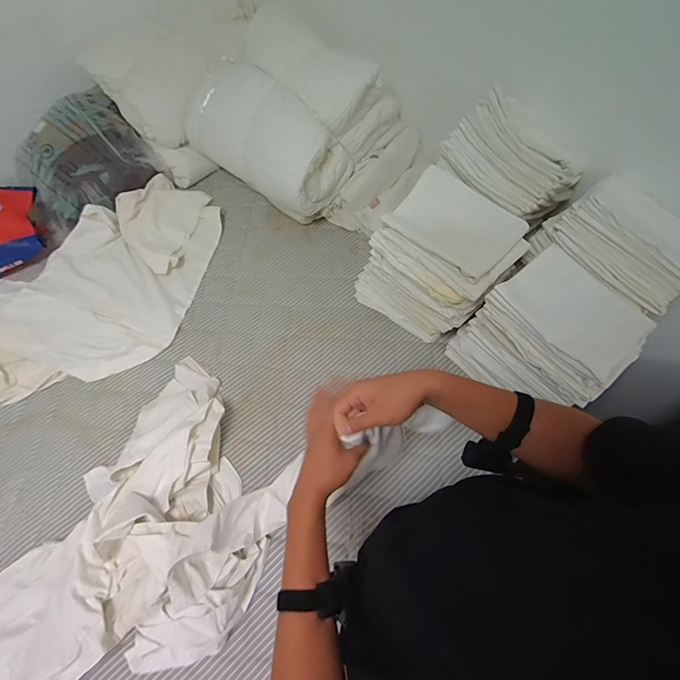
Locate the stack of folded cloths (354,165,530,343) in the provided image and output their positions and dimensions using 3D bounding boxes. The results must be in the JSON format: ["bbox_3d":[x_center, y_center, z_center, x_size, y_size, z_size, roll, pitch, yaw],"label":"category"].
[{"bbox_3d":[0.233,-0.193,0.962,0.348,0.365,0.211,34,69,18],"label":"stack of folded cloths"}]

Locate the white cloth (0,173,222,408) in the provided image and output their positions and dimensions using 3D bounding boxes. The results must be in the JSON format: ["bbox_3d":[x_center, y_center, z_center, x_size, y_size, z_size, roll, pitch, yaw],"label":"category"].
[{"bbox_3d":[-0.780,-0.137,1.164,0.985,0.113,0.568,-39,68,-17],"label":"white cloth"}]

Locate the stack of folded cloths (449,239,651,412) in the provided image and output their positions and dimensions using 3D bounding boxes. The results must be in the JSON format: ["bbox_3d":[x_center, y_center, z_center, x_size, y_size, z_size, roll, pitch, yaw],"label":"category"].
[{"bbox_3d":[0.471,-0.016,0.860,0.307,0.327,0.239,39,70,19],"label":"stack of folded cloths"}]

